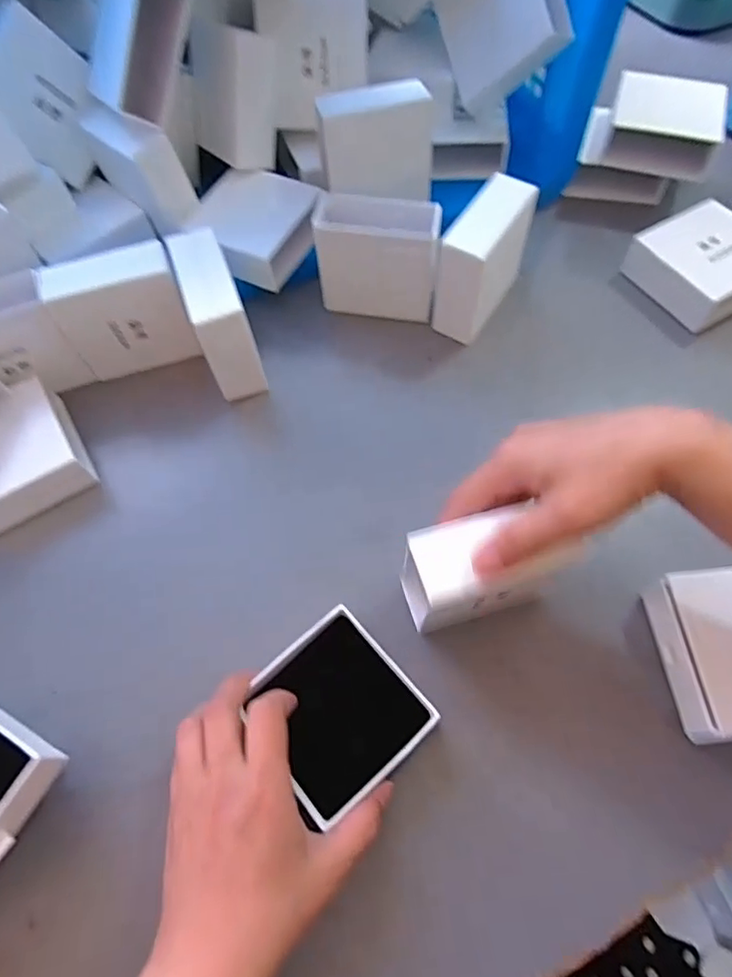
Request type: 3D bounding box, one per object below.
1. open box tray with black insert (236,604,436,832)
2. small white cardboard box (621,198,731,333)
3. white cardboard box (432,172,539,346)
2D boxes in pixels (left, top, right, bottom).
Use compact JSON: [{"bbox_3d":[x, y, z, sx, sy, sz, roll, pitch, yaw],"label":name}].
[{"bbox_3d":[-0.017,0.133,0.335,0.085,0.032,0.088,-38,68,-15],"label":"open box tray with black insert"},{"bbox_3d":[0.289,-0.192,0.477,0.095,0.040,0.097,-31,66,-13],"label":"small white cardboard box"},{"bbox_3d":[0.095,-0.183,0.452,0.043,0.094,0.091,30,68,16],"label":"white cardboard box"}]

